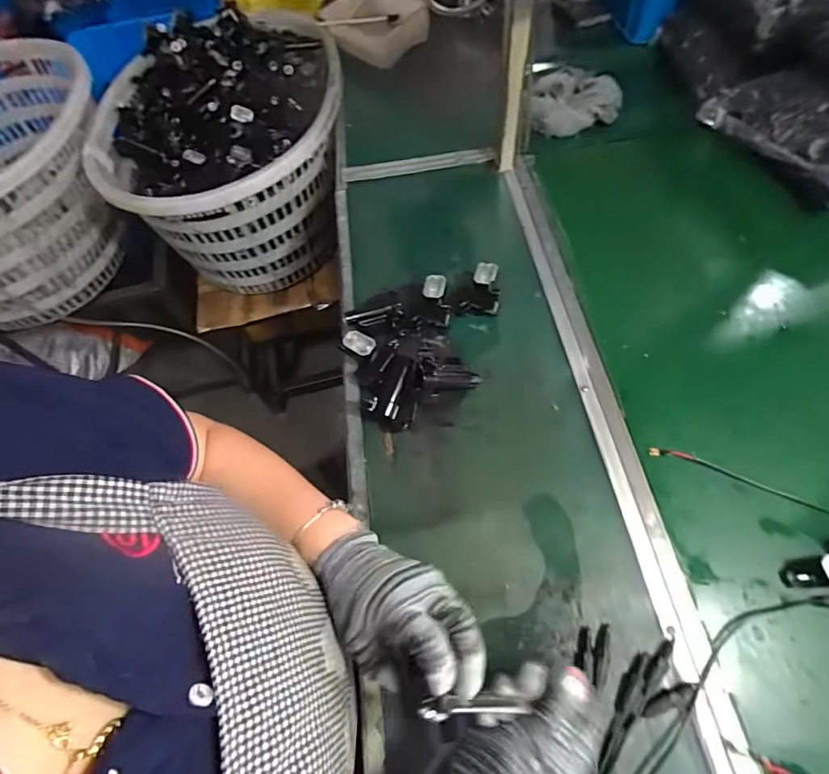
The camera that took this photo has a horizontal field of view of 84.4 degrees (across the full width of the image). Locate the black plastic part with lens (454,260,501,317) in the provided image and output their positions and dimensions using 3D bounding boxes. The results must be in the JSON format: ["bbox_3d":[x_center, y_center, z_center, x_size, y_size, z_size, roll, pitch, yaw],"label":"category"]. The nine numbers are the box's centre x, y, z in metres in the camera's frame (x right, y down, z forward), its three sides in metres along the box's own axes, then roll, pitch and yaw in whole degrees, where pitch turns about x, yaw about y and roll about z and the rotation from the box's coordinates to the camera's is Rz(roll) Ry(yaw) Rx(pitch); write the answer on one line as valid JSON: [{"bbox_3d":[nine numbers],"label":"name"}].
[{"bbox_3d":[0.085,-0.129,0.615,0.057,0.042,0.064,6,61,7],"label":"black plastic part with lens"}]

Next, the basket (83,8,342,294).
[{"bbox_3d":[-0.376,-0.488,1.015,0.508,0.335,0.571,-26,61,-9],"label":"basket"}]

